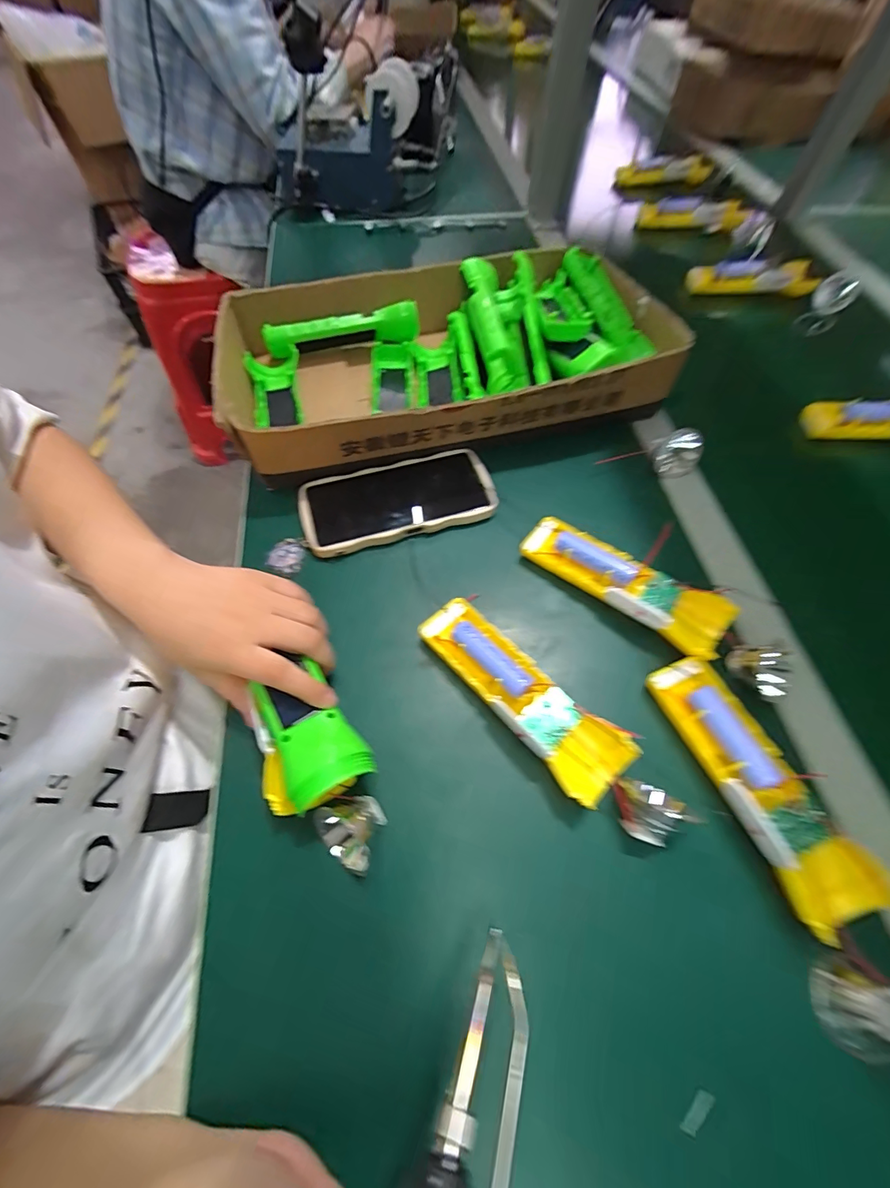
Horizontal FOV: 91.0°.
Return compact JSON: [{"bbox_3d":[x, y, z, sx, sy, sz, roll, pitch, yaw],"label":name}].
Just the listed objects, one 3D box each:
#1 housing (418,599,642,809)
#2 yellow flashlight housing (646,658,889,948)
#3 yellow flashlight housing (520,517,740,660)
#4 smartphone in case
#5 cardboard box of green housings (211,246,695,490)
[{"bbox_3d":[0.050,0.066,0.306,0.048,0.032,0.162,-37,68,-21],"label":"housing"},{"bbox_3d":[0.196,0.117,0.278,0.049,0.029,0.163,-20,62,-13],"label":"yellow flashlight housing"},{"bbox_3d":[0.140,-0.011,0.348,0.160,0.025,0.044,35,64,17],"label":"yellow flashlight housing"},{"bbox_3d":[-0.044,-0.087,0.404,0.170,0.018,0.083,-13,61,-10],"label":"smartphone in case"},{"bbox_3d":[-0.003,-0.261,0.462,0.426,0.080,0.261,-12,61,-9],"label":"cardboard box of green housings"}]

